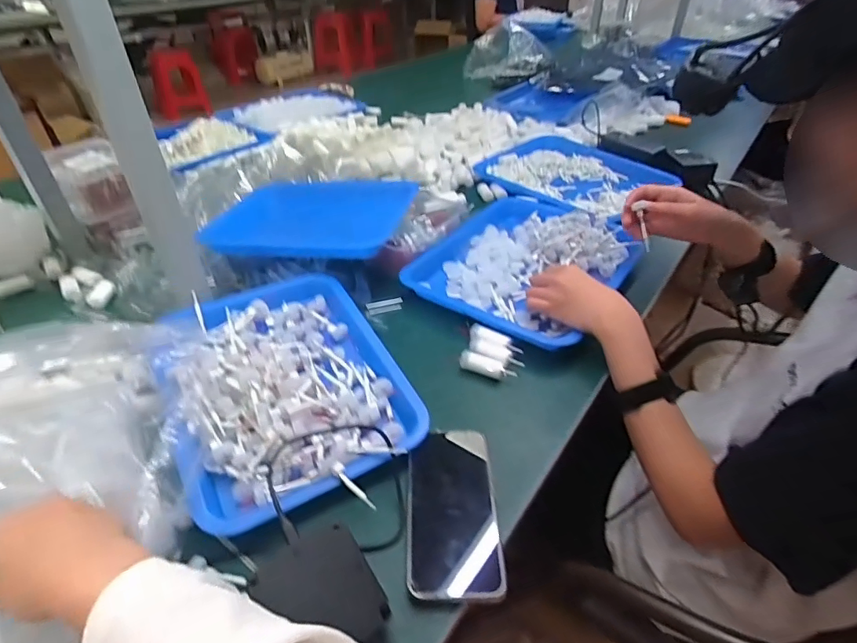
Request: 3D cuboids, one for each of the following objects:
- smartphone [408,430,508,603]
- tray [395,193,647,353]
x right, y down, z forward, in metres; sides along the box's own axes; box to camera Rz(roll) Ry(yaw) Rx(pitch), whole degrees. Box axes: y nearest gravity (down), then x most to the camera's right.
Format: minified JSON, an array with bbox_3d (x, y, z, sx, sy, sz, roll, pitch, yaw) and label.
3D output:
[{"bbox_3d":[0.021,0.161,0.430,0.076,0.016,0.154,-1,40,-1],"label":"smartphone"},{"bbox_3d":[0.152,-0.103,0.726,0.261,0.045,0.350,25,46,27],"label":"tray"}]

